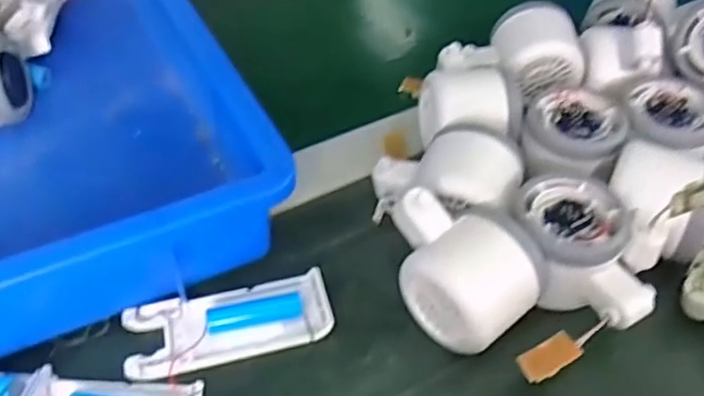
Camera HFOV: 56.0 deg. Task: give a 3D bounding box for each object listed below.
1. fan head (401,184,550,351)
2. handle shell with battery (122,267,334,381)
[{"bbox_3d":[0.059,0.035,0.340,0.058,0.057,0.071,-34,56,-28],"label":"fan head"},{"bbox_3d":[-0.064,0.065,0.348,0.104,0.011,0.045,-12,48,-11],"label":"handle shell with battery"}]

